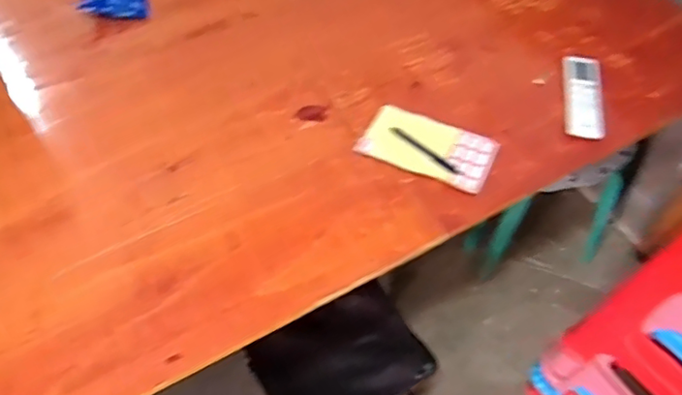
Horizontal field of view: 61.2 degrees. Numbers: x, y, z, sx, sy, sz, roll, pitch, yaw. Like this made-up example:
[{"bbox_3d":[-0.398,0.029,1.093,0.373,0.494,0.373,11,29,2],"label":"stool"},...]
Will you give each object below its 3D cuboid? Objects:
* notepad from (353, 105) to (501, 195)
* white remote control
[{"bbox_3d":[0.142,-0.083,0.943,0.209,0.014,0.111,24,63,15],"label":"notepad"},{"bbox_3d":[0.403,-0.175,0.963,0.058,0.022,0.195,4,48,16],"label":"white remote control"}]

